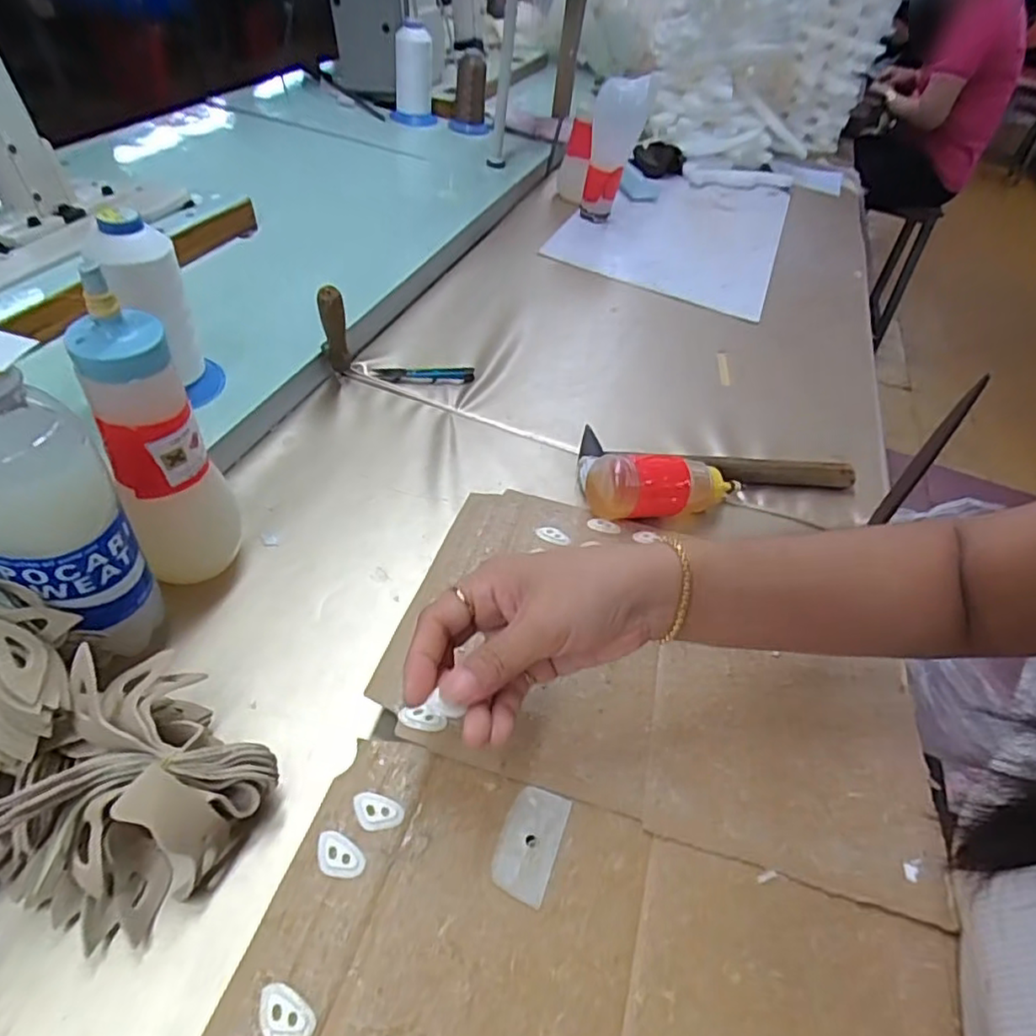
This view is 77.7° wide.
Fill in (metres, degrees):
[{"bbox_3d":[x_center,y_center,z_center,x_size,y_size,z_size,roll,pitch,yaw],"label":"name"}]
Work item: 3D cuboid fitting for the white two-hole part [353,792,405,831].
[{"bbox_3d":[-0.070,0.146,0.318,0.026,0.004,0.016,19,46,6],"label":"white two-hole part"}]

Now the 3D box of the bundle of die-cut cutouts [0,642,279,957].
[{"bbox_3d":[-0.188,0.132,0.312,0.100,0.061,0.108,31,48,17],"label":"bundle of die-cut cutouts"}]

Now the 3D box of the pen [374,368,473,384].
[{"bbox_3d":[-0.092,-0.140,0.636,0.096,0.012,0.020,1,46,-11],"label":"pen"}]

